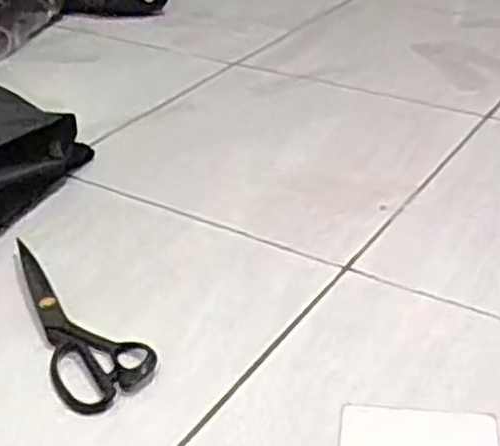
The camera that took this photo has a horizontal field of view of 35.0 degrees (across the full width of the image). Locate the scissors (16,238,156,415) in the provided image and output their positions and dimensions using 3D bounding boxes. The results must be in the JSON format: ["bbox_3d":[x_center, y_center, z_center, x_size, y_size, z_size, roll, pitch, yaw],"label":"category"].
[{"bbox_3d":[-0.155,0.078,0.699,0.079,0.015,0.230,-16,35,-24],"label":"scissors"}]

